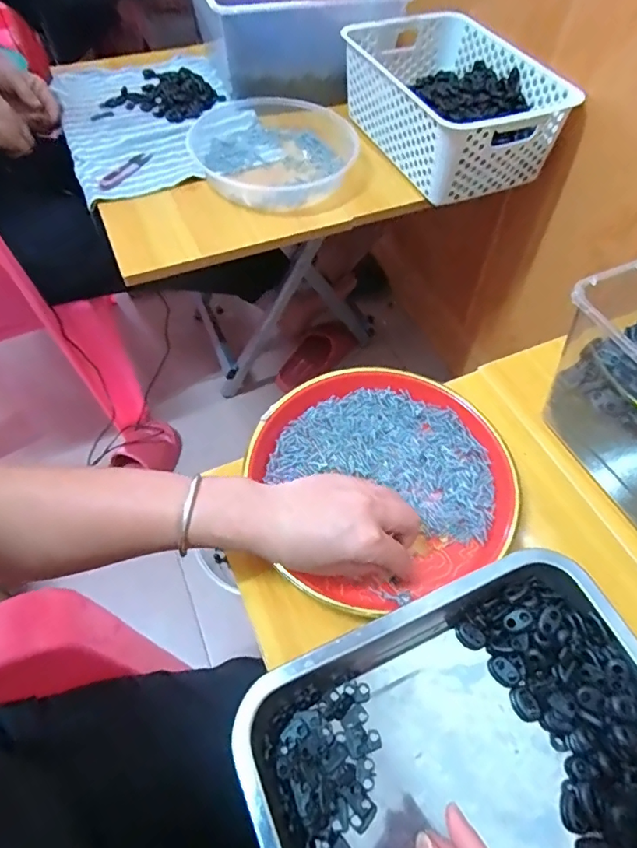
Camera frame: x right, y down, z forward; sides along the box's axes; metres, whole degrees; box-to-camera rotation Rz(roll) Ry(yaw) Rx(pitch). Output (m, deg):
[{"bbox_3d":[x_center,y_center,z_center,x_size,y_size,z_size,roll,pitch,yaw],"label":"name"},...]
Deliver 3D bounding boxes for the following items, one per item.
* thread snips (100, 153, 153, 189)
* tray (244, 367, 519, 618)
[{"bbox_3d":[-0.275,-0.363,0.718,0.023,0.010,0.104,17,58,12],"label":"thread snips"},{"bbox_3d":[0.056,0.039,0.435,0.205,0.034,0.207,-2,56,2],"label":"tray"}]

